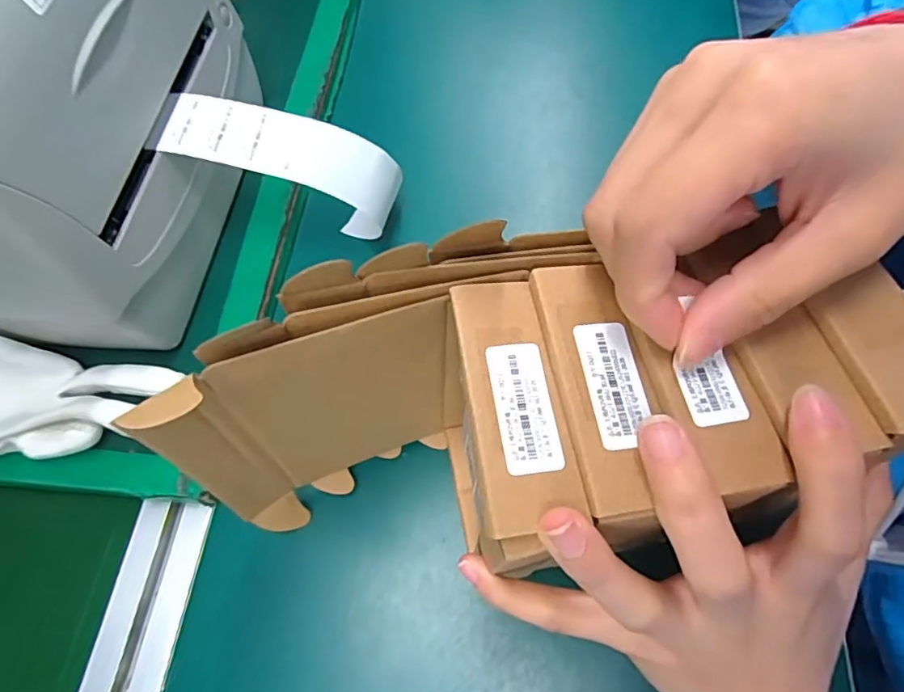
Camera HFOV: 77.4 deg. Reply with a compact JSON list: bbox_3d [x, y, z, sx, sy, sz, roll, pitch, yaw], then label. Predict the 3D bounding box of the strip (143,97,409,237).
[{"bbox_3d":[-0.096,-0.098,0.316,0.130,0.060,0.051,15,64,-19],"label":"strip"}]

